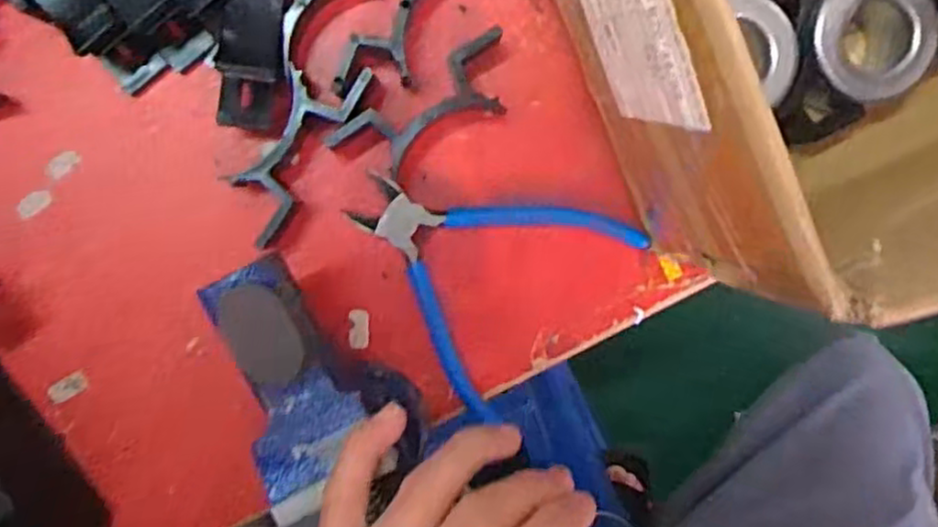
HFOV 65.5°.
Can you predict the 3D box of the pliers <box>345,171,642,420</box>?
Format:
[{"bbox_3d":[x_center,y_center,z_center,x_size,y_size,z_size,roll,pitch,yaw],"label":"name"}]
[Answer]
[{"bbox_3d":[0.005,-0.005,0.380,0.125,0.010,0.126,42,92,-7],"label":"pliers"}]

